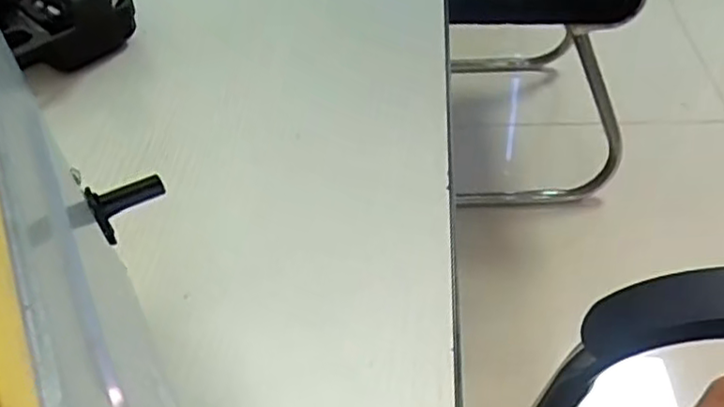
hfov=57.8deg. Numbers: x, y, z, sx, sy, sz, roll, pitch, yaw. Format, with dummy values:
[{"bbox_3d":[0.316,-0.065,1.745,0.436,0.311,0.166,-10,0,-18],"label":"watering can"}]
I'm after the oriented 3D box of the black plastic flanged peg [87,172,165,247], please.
[{"bbox_3d":[-0.083,-0.001,0.233,0.025,0.020,0.009,-29,50,-22],"label":"black plastic flanged peg"}]

